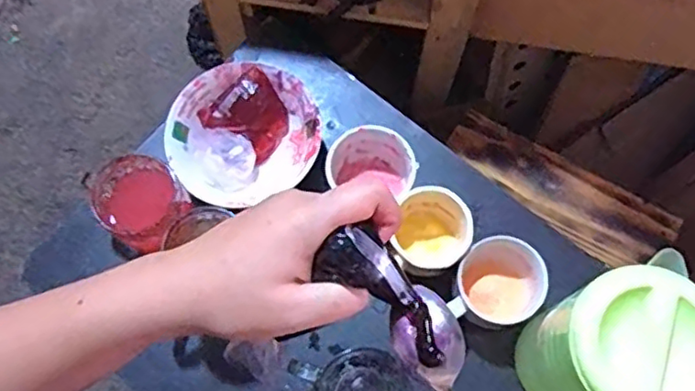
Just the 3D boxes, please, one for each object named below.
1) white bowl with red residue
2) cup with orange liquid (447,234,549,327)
[{"bbox_3d":[-0.108,-0.064,0.659,0.146,0.046,0.133,-1,72,2],"label":"white bowl with red residue"},{"bbox_3d":[0.143,0.085,0.607,0.080,0.078,0.093,38,77,13],"label":"cup with orange liquid"}]

